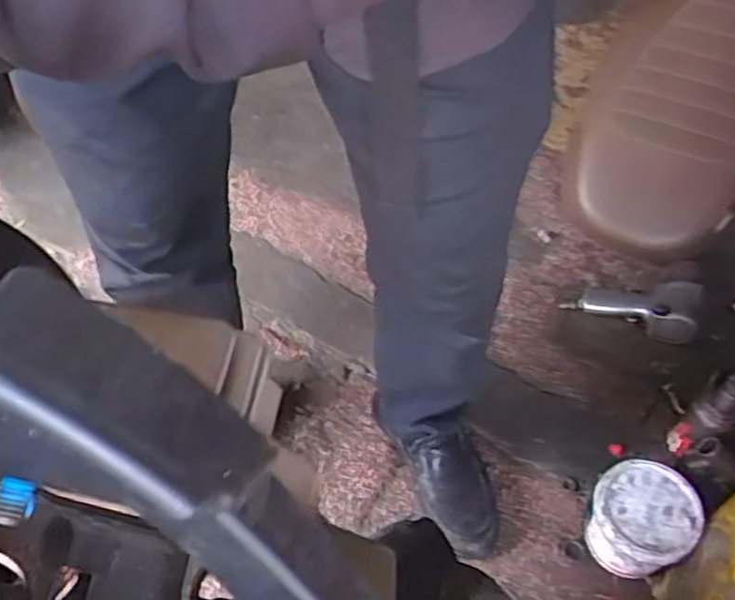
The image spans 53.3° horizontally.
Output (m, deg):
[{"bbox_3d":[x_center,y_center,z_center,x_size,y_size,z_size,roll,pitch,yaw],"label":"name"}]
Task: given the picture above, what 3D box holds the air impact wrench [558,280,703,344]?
[{"bbox_3d":[0.406,0.004,1.116,0.195,0.056,0.103,10,48,31],"label":"air impact wrench"}]

